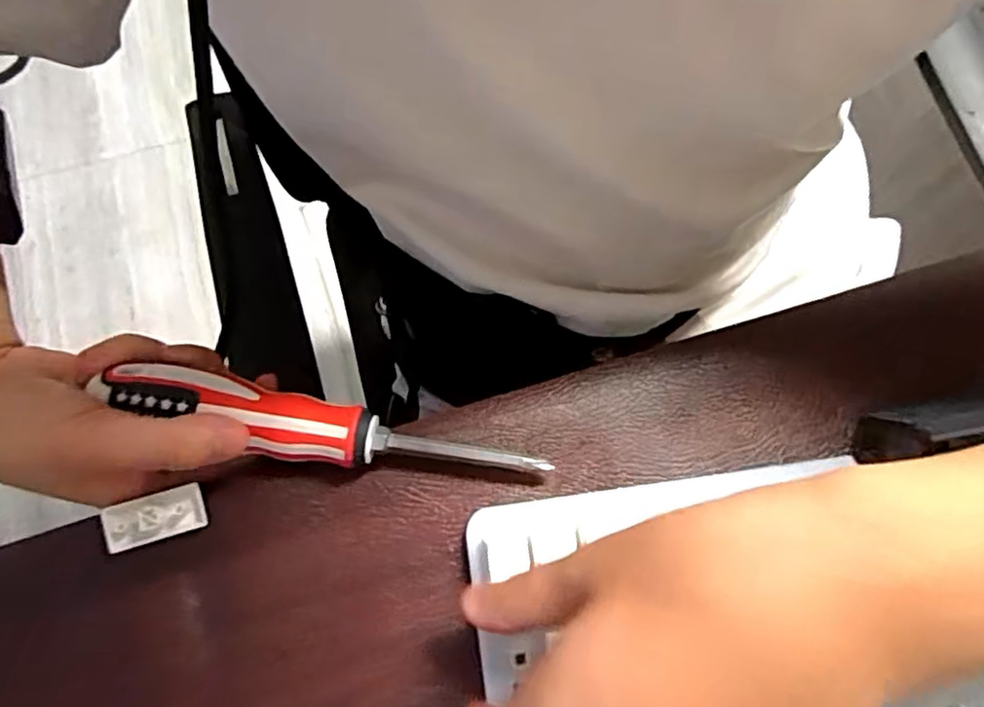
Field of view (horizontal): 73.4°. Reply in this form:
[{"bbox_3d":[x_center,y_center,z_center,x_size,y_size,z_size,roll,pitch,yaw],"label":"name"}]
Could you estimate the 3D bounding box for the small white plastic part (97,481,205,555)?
[{"bbox_3d":[-0.132,0.065,0.259,0.036,0.011,0.018,-18,76,-5],"label":"small white plastic part"}]

